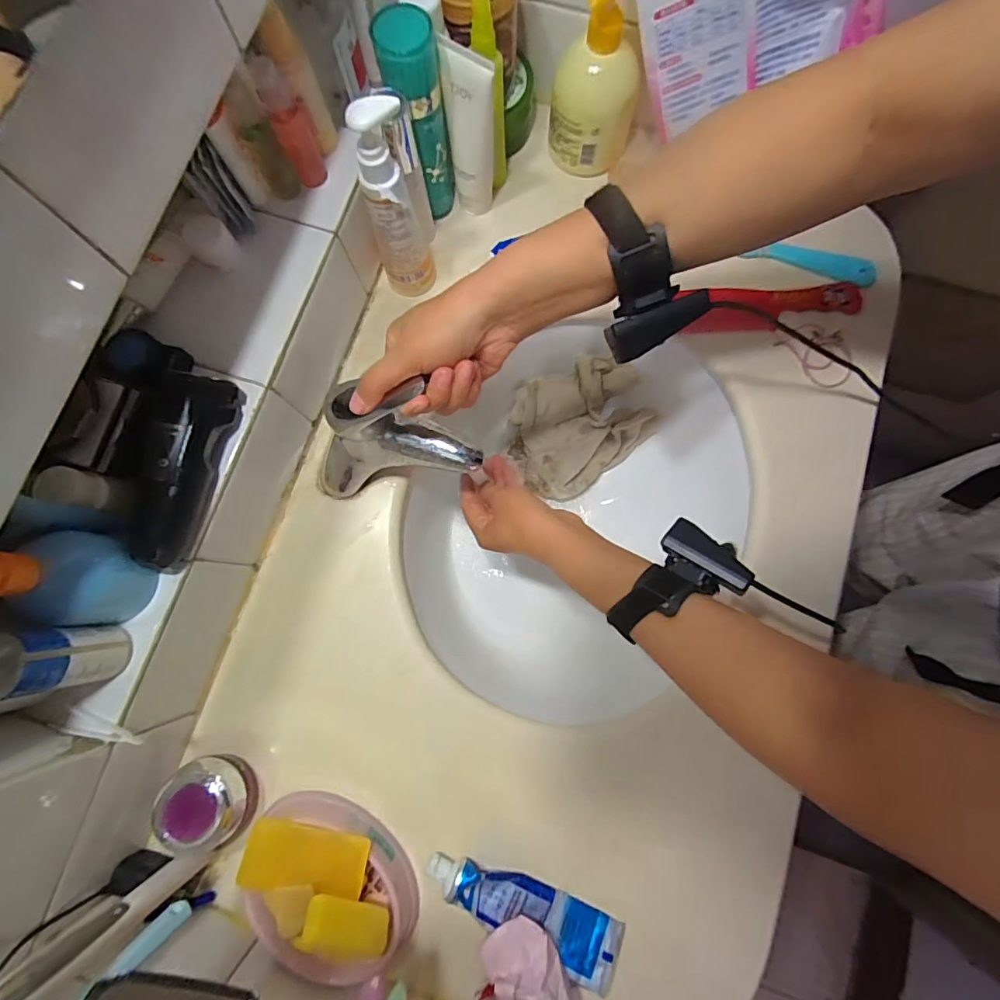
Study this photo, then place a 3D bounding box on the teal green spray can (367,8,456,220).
[{"bbox_3d":[-0.074,-0.351,0.465,0.050,0.167,0.046,0,80,1],"label":"teal green spray can"}]

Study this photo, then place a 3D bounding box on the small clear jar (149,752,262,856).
[{"bbox_3d":[-0.246,0.255,0.417,0.063,0.056,0.071,-23,80,-3],"label":"small clear jar"}]

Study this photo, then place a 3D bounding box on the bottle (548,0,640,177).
[{"bbox_3d":[0.095,-0.410,0.482,0.083,0.166,0.062,11,80,3],"label":"bottle"}]

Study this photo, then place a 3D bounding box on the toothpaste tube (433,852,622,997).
[{"bbox_3d":[0.018,0.347,0.413,0.170,0.029,0.049,23,81,5],"label":"toothpaste tube"}]

